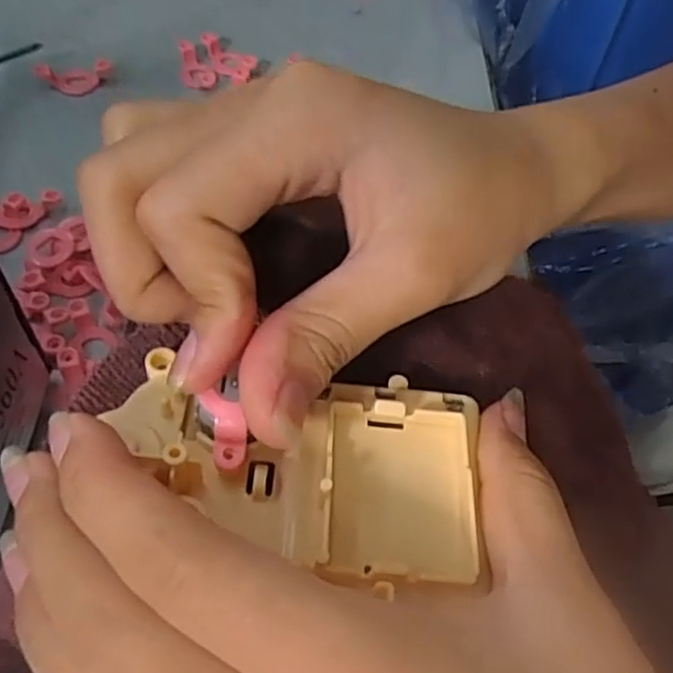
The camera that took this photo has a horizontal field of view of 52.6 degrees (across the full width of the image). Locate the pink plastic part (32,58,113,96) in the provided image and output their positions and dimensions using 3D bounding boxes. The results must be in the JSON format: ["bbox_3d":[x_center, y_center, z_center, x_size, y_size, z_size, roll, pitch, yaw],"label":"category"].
[{"bbox_3d":[-0.124,-0.123,0.323,0.034,0.015,0.011,-16,59,-15],"label":"pink plastic part"}]

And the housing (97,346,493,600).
[{"bbox_3d":[-0.009,0.028,0.152,0.081,0.008,0.049,9,55,1],"label":"housing"}]

